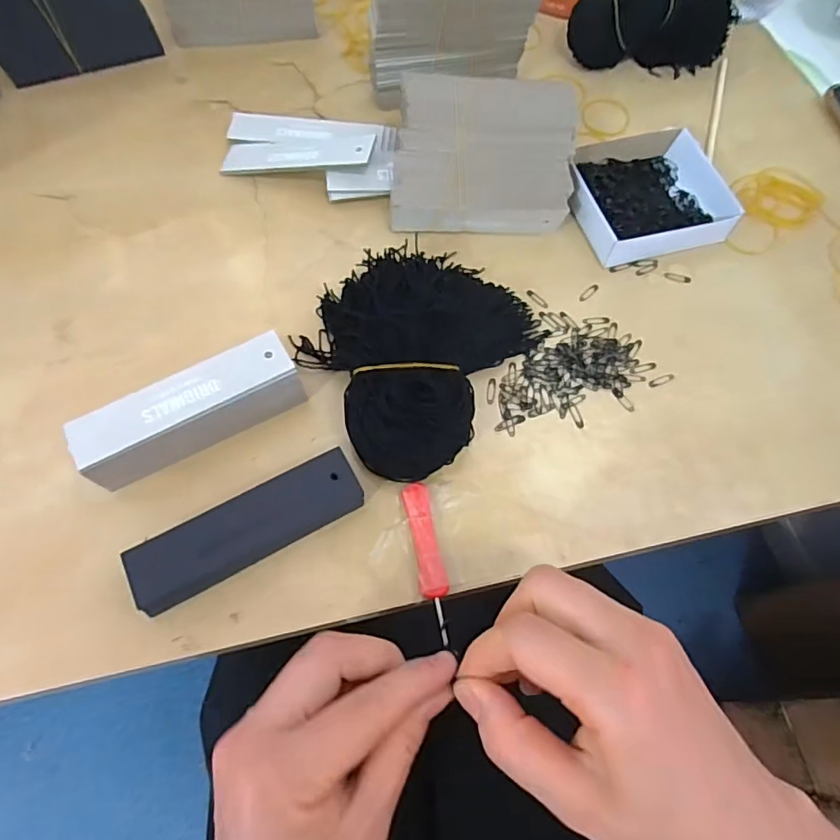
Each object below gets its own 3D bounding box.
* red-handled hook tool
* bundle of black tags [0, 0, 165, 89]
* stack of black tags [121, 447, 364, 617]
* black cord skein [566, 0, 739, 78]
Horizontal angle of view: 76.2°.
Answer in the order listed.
[{"bbox_3d":[0.005,0.078,0.302,0.015,0.004,0.089,-9,65,-7],"label":"red-handled hook tool"},{"bbox_3d":[-0.295,-0.333,0.445,0.125,0.081,0.031,-28,69,-14],"label":"bundle of black tags"},{"bbox_3d":[-0.093,0.061,0.298,0.124,0.023,0.038,-26,69,-14],"label":"stack of black tags"},{"bbox_3d":[0.216,-0.361,0.492,0.146,0.055,0.053,-8,66,-6],"label":"black cord skein"}]

